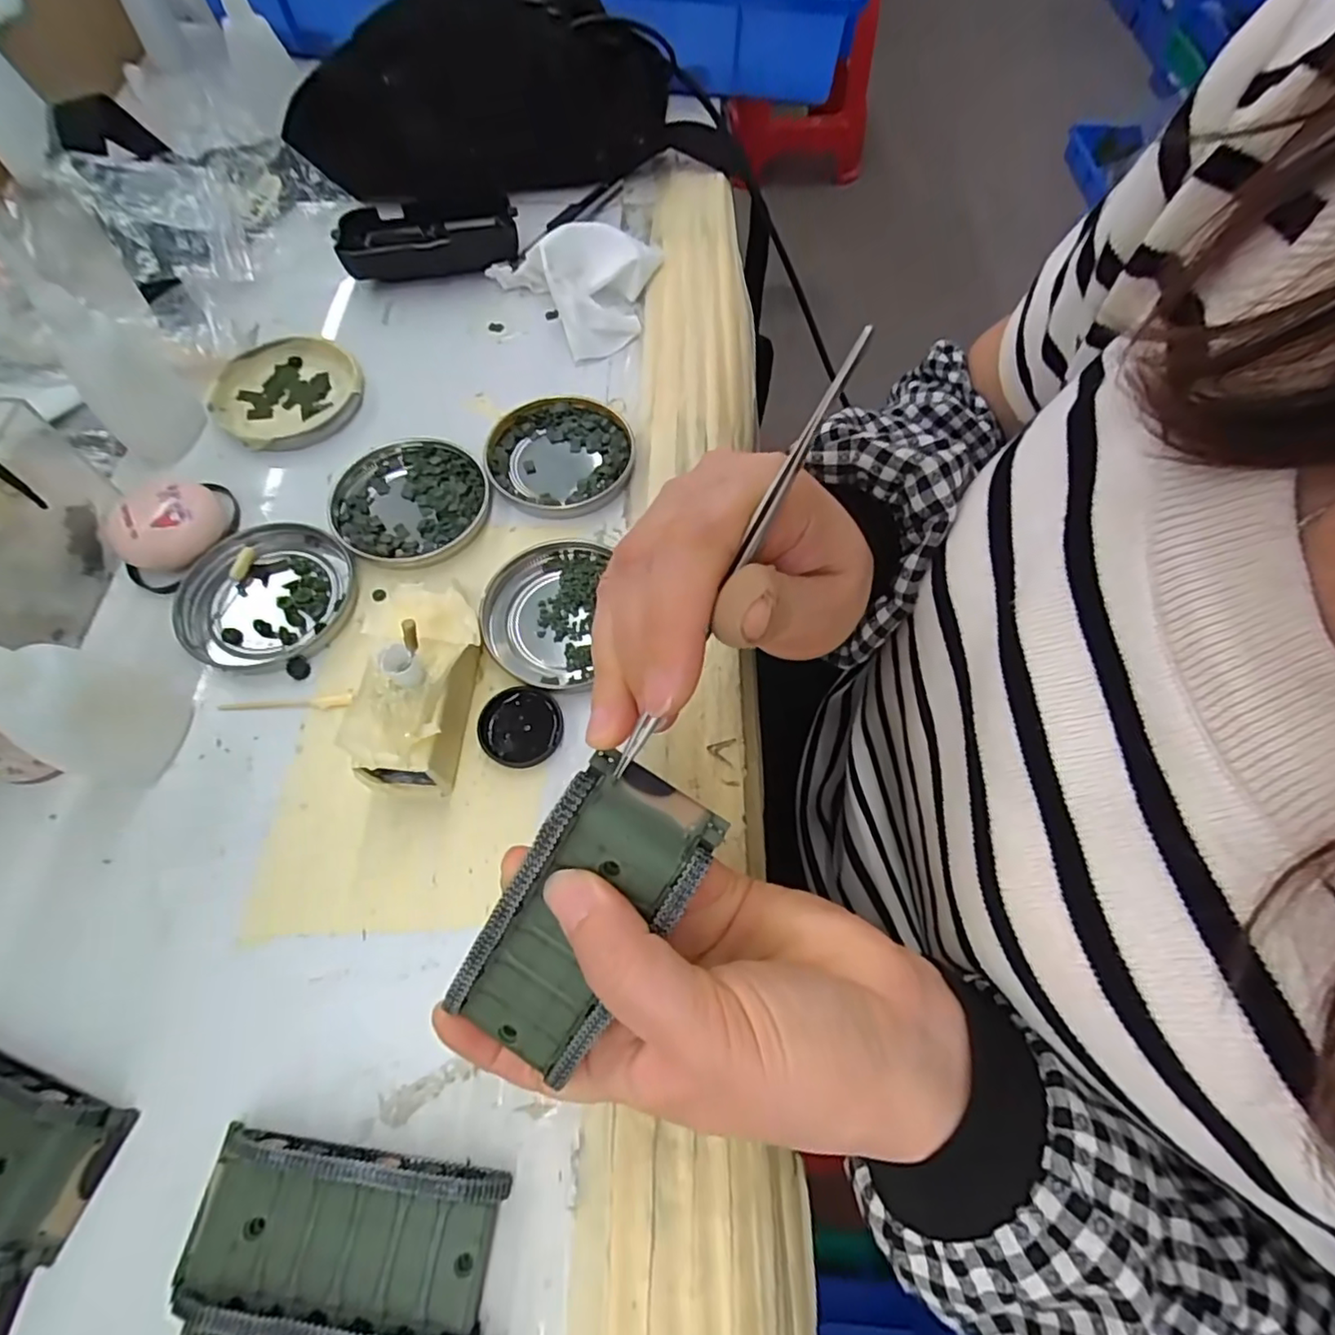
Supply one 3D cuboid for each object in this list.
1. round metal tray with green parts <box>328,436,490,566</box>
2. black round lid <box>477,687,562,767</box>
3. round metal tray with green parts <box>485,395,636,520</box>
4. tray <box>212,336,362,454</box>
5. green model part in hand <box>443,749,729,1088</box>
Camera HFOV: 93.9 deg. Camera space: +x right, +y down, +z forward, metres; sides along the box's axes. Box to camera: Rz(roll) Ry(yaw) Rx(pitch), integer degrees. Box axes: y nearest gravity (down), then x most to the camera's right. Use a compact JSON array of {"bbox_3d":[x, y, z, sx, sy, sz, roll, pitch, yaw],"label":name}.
[{"bbox_3d":[-0.134,-0.088,0.325,0.078,0.007,0.077,0,65,-1],"label":"round metal tray with green parts"},{"bbox_3d":[-0.064,0.026,0.272,0.034,0.007,0.034,0,65,-1],"label":"black round lid"},{"bbox_3d":[-0.058,-0.115,0.338,0.076,0.009,0.076,0,65,-1],"label":"round metal tray with green parts"},{"bbox_3d":[-0.216,-0.157,0.357,0.079,0.012,0.077,0,65,-1],"label":"tray"},{"bbox_3d":[-0.026,0.073,0.177,0.041,0.022,0.093,35,102,15],"label":"green model part in hand"}]

